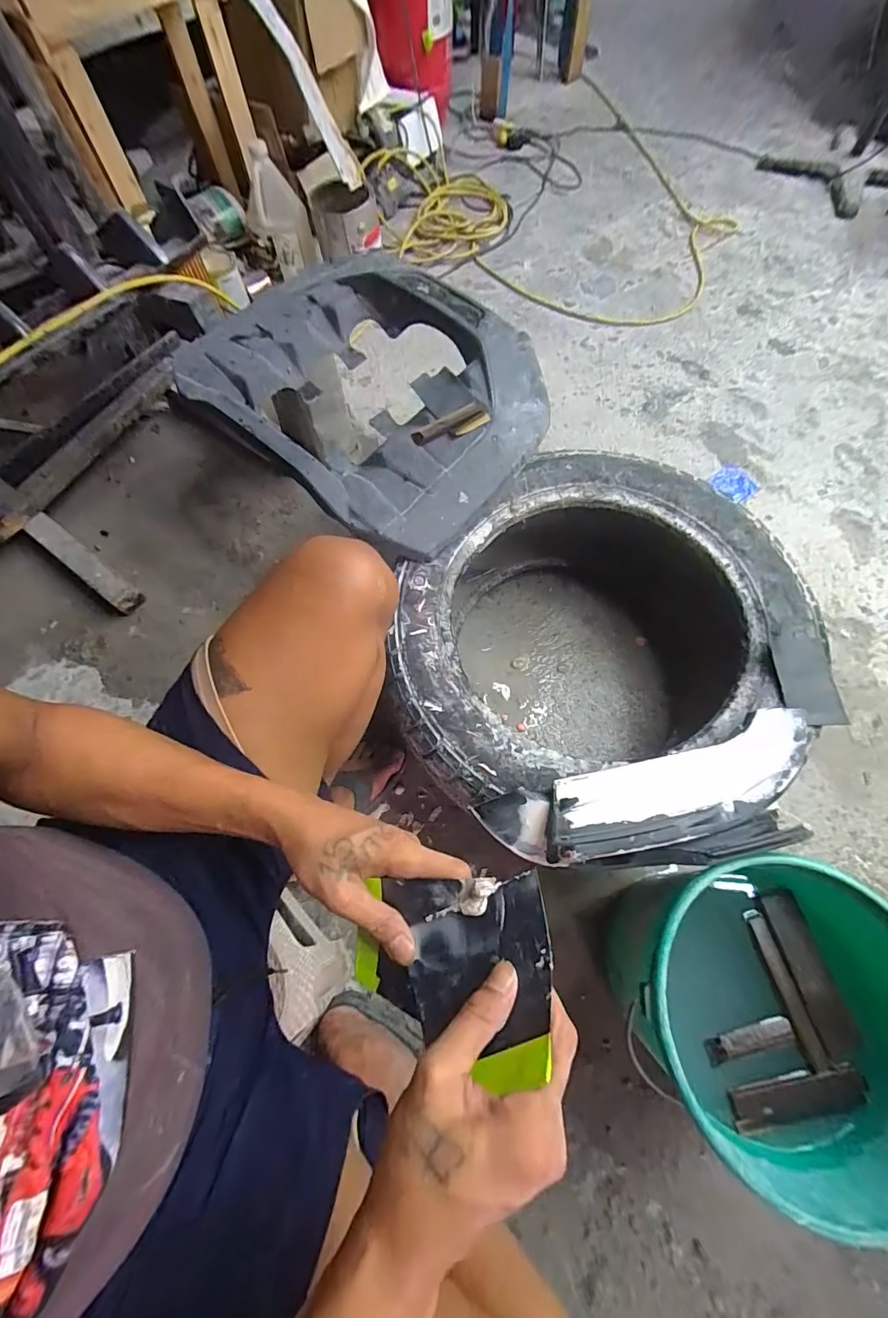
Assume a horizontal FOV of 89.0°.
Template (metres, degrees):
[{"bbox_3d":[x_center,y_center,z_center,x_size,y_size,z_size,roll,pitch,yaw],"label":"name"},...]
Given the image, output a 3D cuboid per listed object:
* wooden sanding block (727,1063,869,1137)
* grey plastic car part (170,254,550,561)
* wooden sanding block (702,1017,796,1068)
[{"bbox_3d":[0.356,0.442,0.454,0.133,0.010,0.035,-11,67,-3],"label":"wooden sanding block"},{"bbox_3d":[-0.135,-0.441,0.723,0.570,0.100,0.433,33,71,14],"label":"grey plastic car part"},{"bbox_3d":[0.324,0.406,0.480,0.092,0.010,0.023,-17,67,-5],"label":"wooden sanding block"}]

